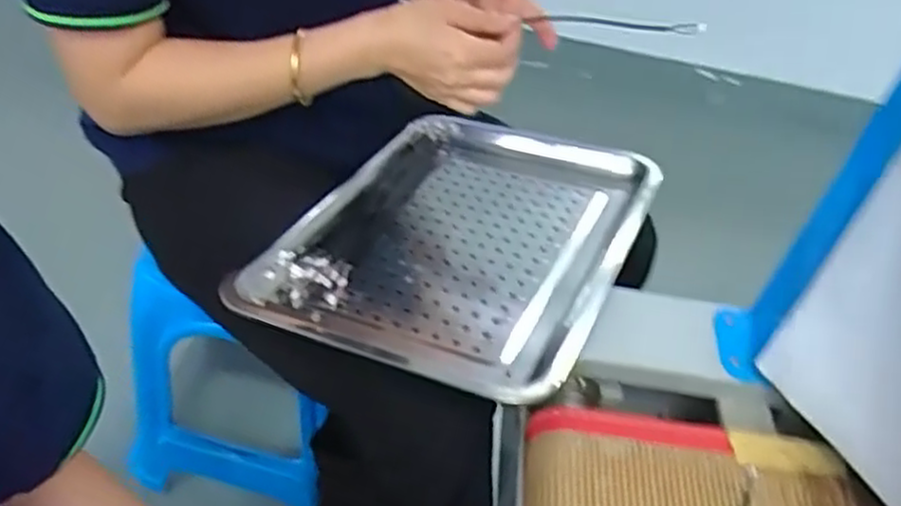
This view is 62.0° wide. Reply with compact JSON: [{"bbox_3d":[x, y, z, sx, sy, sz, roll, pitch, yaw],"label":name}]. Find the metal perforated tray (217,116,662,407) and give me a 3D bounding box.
[{"bbox_3d":[0.014,-0.023,0.706,0.296,0.046,0.391,17,41,20],"label":"metal perforated tray"}]

